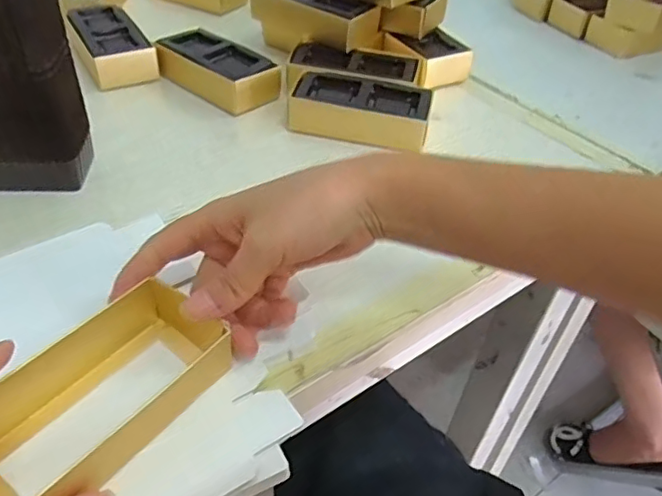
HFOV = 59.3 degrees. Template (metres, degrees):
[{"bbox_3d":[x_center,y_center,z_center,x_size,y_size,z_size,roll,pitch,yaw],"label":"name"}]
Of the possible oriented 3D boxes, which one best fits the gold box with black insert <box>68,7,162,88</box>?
[{"bbox_3d":[-0.210,-0.191,0.547,0.058,0.034,0.108,-20,49,-27],"label":"gold box with black insert"}]

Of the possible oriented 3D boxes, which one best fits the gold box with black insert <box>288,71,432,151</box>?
[{"bbox_3d":[0.024,-0.115,0.481,0.111,0.028,0.059,15,43,9],"label":"gold box with black insert"}]

